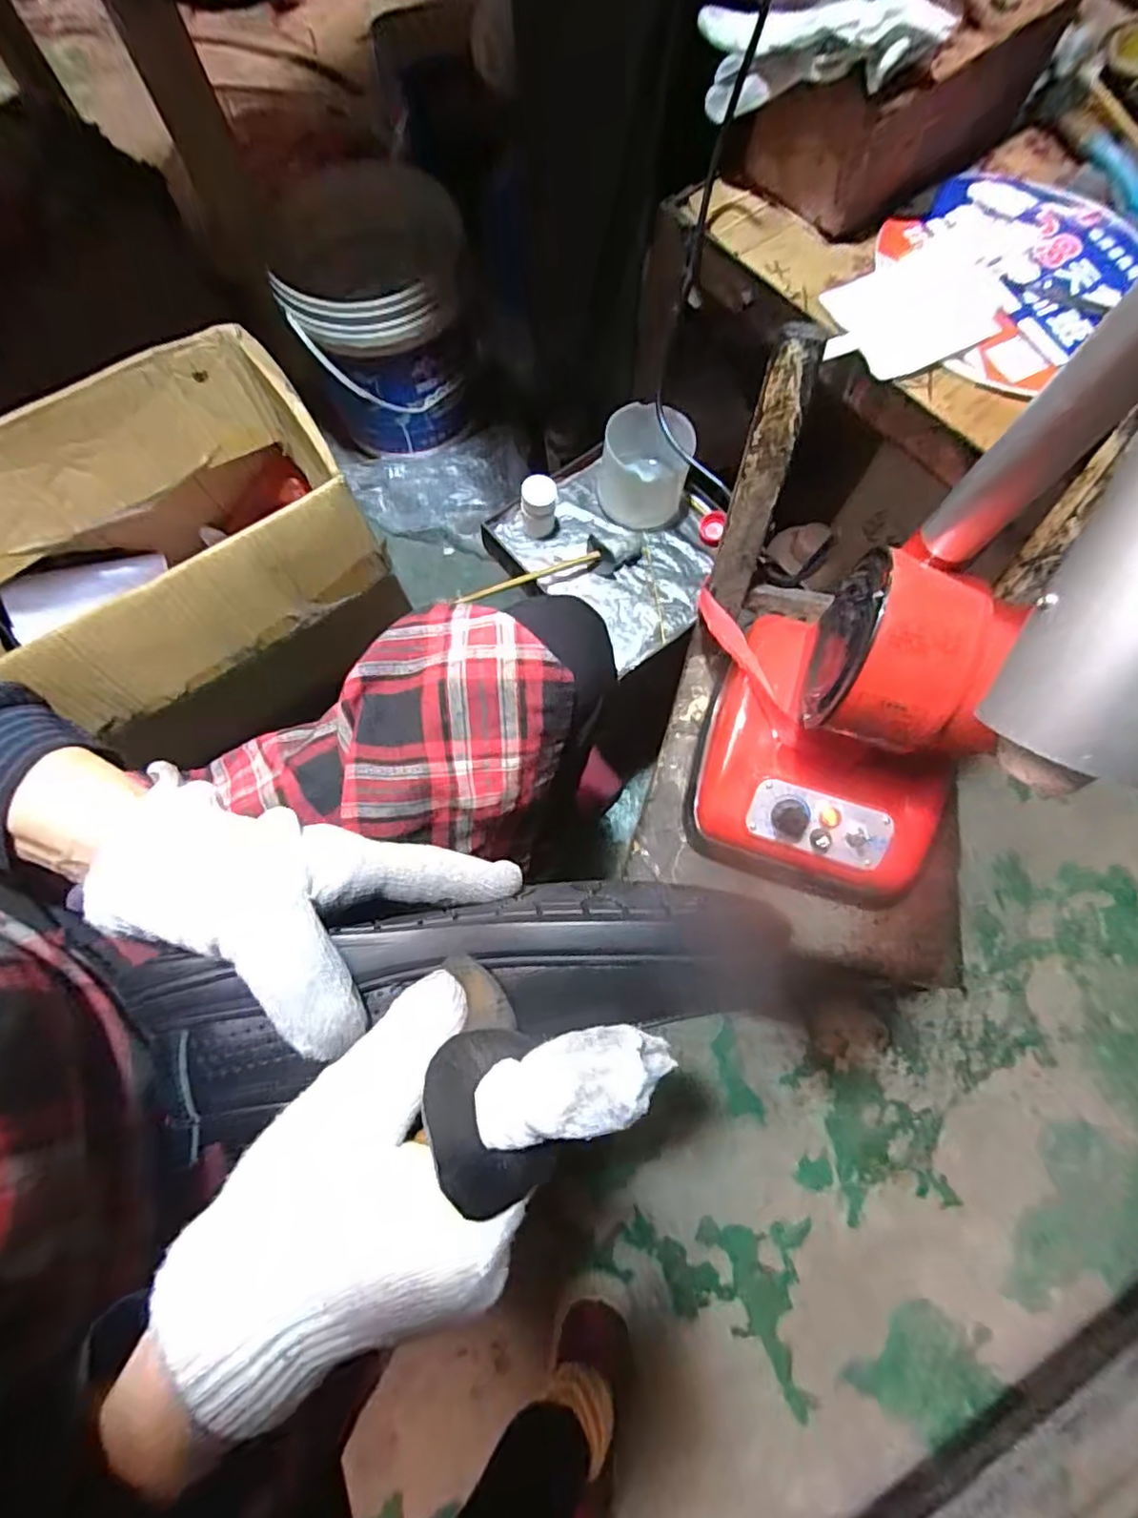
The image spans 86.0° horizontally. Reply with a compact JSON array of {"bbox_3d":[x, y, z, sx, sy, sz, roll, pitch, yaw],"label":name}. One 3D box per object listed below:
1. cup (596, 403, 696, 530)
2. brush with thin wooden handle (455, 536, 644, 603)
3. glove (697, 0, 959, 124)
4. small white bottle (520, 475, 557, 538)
[{"bbox_3d":[0.076,-0.293,0.615,0.090,0.071,0.091,10,75,3],"label":"cup"},{"bbox_3d":[-0.015,-0.190,0.609,0.195,0.034,0.033,-18,76,-5],"label":"brush with thin wooden handle"},{"bbox_3d":[0.164,-0.494,0.413,0.111,0.090,0.137,-23,76,-6],"label":"glove"},{"bbox_3d":[-0.030,-0.258,0.620,0.031,0.054,0.037,8,75,2],"label":"small white bottle"}]

